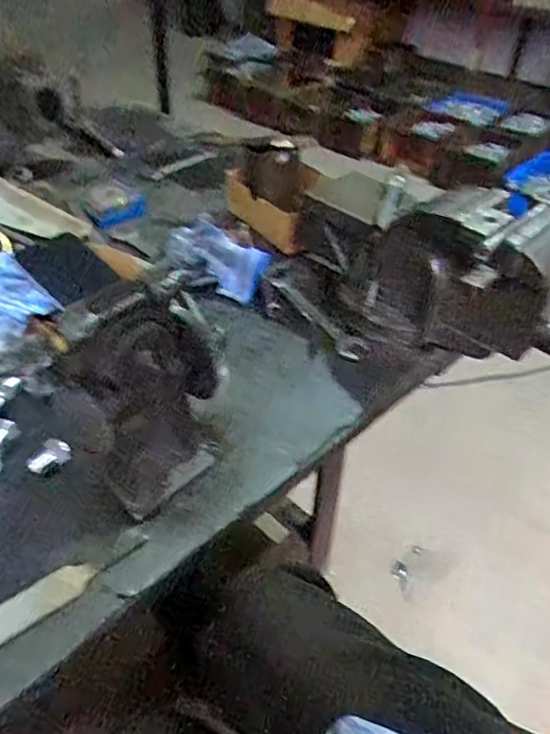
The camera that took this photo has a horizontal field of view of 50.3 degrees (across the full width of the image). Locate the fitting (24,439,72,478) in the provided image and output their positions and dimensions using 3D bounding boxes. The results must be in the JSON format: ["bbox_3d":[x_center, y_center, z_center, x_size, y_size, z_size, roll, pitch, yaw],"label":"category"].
[{"bbox_3d":[-0.183,0.075,0.477,0.033,0.018,0.020,-29,49,-32],"label":"fitting"}]

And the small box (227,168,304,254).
[{"bbox_3d":[-0.021,-0.210,0.789,0.022,0.061,0.194,-22,46,-27],"label":"small box"}]

